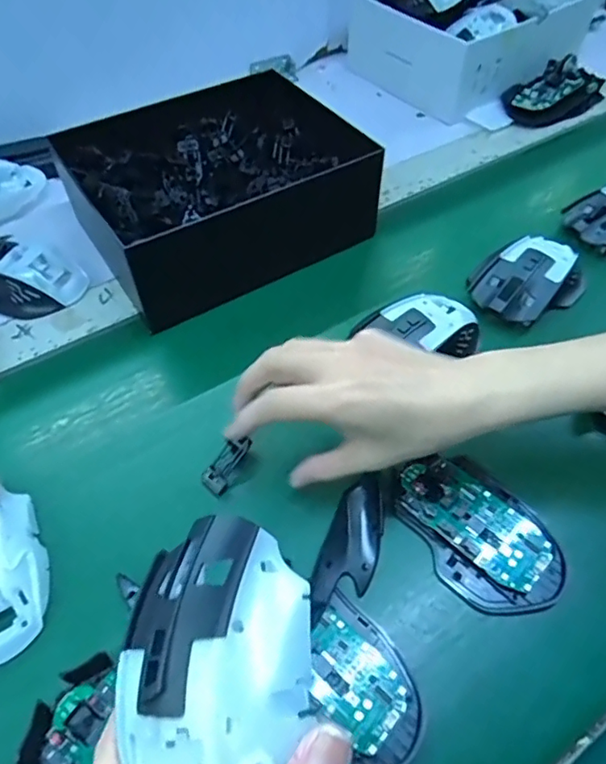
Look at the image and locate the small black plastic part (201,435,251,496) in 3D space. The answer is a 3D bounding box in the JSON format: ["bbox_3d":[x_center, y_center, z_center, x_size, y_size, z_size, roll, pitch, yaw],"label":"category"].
[{"bbox_3d":[-0.051,0.054,0.363,0.018,0.006,0.041,31,81,17],"label":"small black plastic part"}]

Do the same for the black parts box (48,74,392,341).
[{"bbox_3d":[-0.074,-0.176,0.489,0.225,0.084,0.191,-27,58,-19],"label":"black parts box"}]

